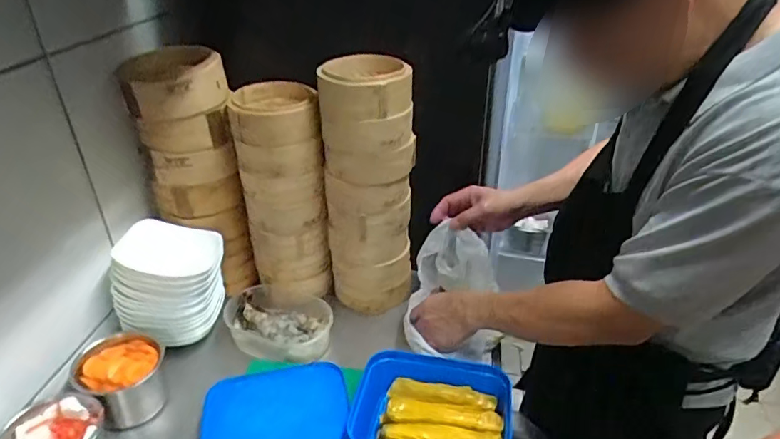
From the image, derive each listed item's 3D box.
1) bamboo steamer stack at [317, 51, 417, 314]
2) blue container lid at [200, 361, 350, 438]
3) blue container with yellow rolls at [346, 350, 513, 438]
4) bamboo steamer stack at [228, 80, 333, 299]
[{"bbox_3d":[-0.035,-0.041,0.905,0.148,0.441,0.155,-3,31,-3],"label":"bamboo steamer stack"},{"bbox_3d":[-0.164,0.278,0.756,0.203,0.017,0.181,-7,32,-11],"label":"blue container lid"},{"bbox_3d":[0.052,0.269,0.709,0.214,0.062,0.172,6,32,11],"label":"blue container with yellow rolls"},{"bbox_3d":[-0.192,-0.051,0.945,0.137,0.351,0.157,-8,32,-12],"label":"bamboo steamer stack"}]

